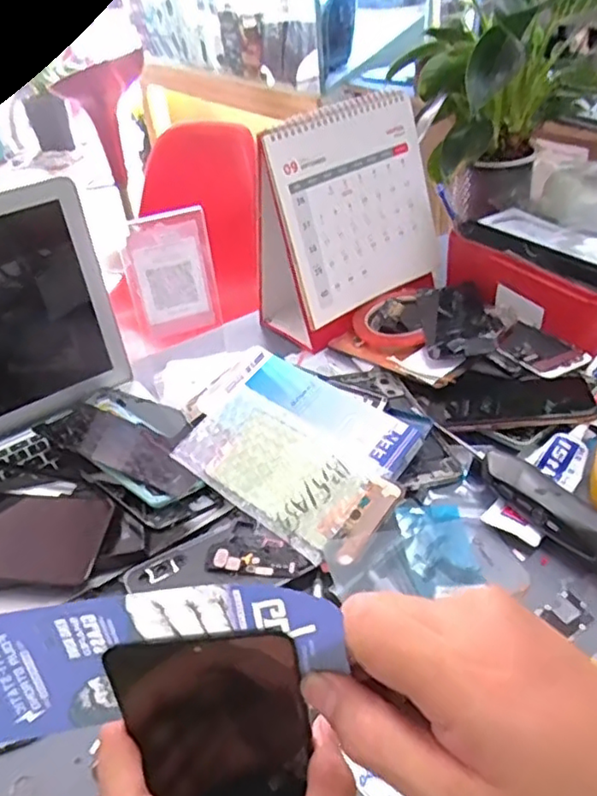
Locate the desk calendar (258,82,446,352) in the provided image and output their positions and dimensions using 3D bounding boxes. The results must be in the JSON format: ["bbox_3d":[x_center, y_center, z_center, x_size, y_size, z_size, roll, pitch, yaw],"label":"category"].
[{"bbox_3d":[0.052,-0.205,0.709,0.208,0.221,0.107,-32,43,-30],"label":"desk calendar"}]

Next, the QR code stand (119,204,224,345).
[{"bbox_3d":[-0.120,-0.118,0.604,0.076,0.121,0.023,-19,38,-17],"label":"QR code stand"}]

